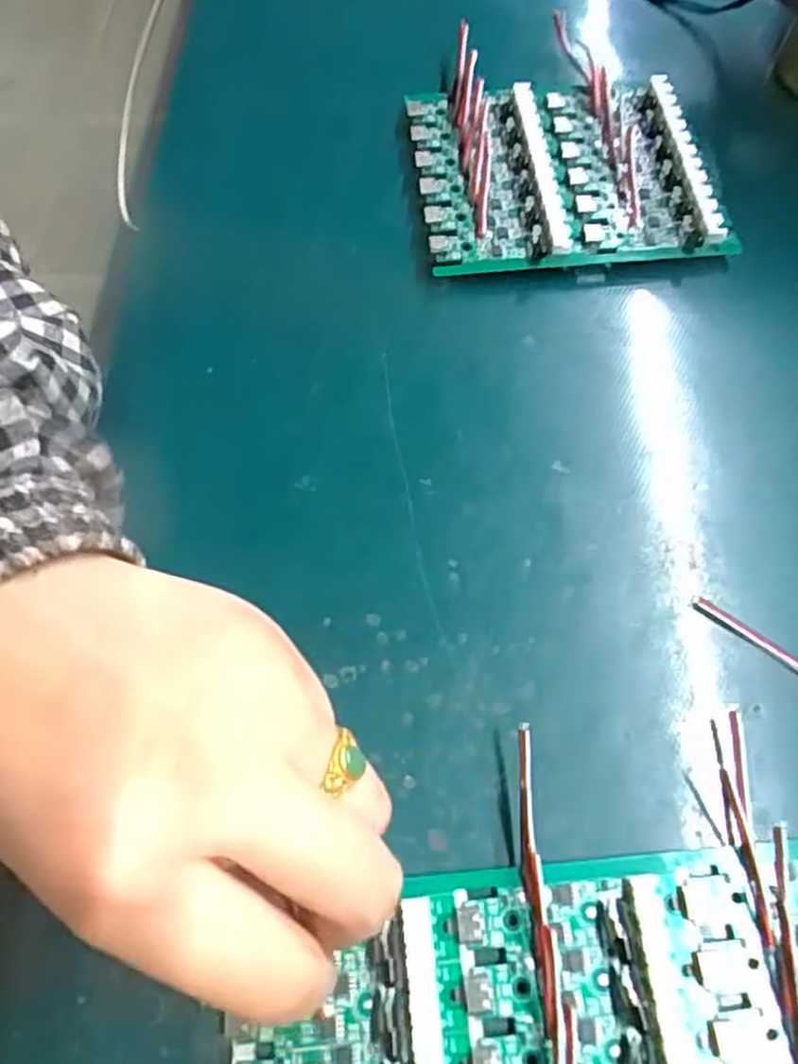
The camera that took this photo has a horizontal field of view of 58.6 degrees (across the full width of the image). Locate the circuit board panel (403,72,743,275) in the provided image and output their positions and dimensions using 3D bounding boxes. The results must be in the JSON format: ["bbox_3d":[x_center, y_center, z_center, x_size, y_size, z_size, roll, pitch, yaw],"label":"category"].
[{"bbox_3d":[0.067,-0.153,0.300,0.116,0.016,0.097,-6,67,-1],"label":"circuit board panel"}]

